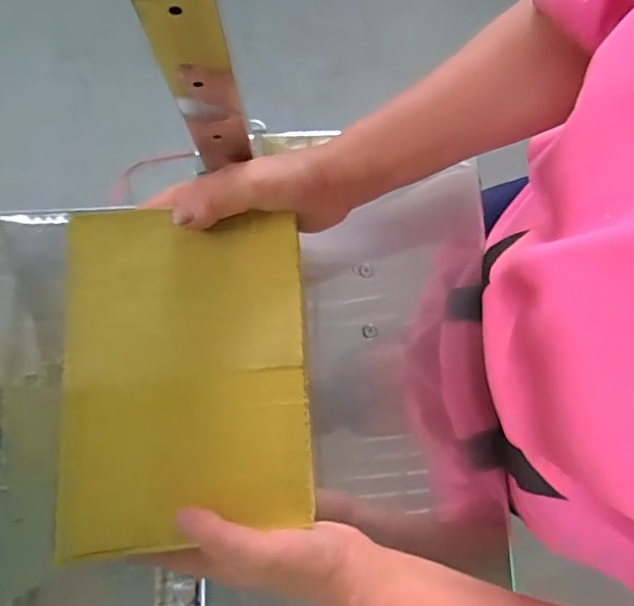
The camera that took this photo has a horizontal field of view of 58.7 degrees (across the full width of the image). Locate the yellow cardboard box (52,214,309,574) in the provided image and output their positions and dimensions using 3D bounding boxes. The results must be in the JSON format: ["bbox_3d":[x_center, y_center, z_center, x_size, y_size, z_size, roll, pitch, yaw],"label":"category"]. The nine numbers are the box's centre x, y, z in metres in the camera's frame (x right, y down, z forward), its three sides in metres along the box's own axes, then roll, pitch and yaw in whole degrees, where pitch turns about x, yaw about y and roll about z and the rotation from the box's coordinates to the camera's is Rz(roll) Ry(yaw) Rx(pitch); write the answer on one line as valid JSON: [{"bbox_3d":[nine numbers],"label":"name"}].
[{"bbox_3d":[-0.088,0.043,0.374,0.157,0.014,0.216,-3,79,-1],"label":"yellow cardboard box"}]

